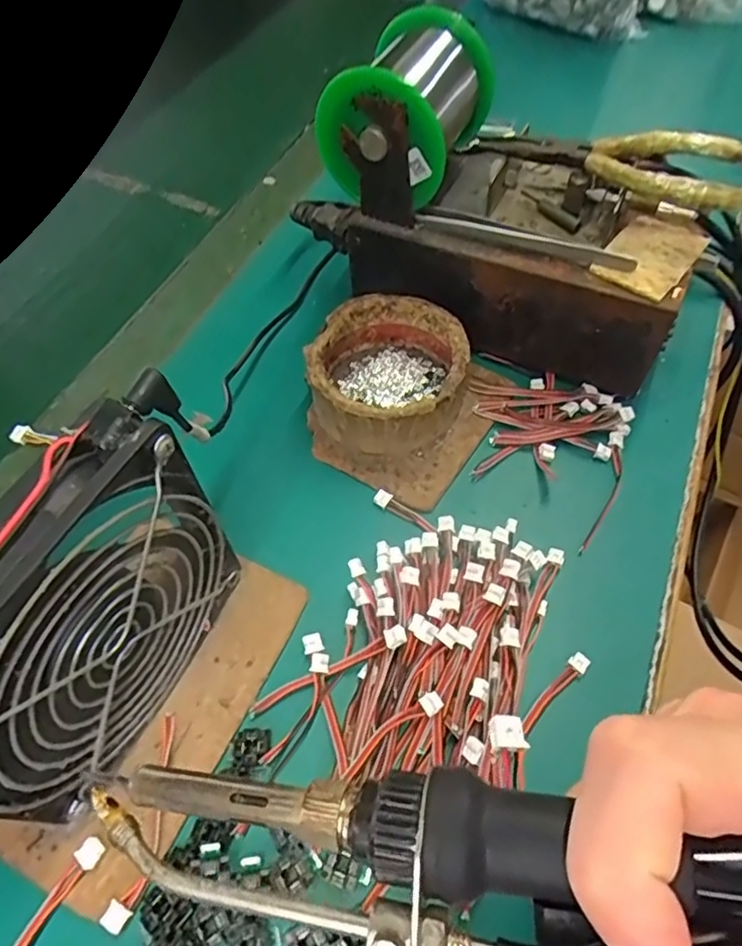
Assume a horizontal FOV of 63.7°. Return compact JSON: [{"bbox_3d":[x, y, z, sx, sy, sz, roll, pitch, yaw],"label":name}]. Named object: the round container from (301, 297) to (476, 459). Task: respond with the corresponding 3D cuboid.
[{"bbox_3d":[0.008,-0.053,0.327,0.081,0.041,0.082,-11,58,-7],"label":"round container"}]

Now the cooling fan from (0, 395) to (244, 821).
[{"bbox_3d":[-0.097,0.054,0.210,0.028,0.128,0.116,23,61,14],"label":"cooling fan"}]

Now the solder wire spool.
[{"bbox_3d":[0.020,-0.191,0.309,0.068,0.058,0.078,22,60,14],"label":"solder wire spool"}]

